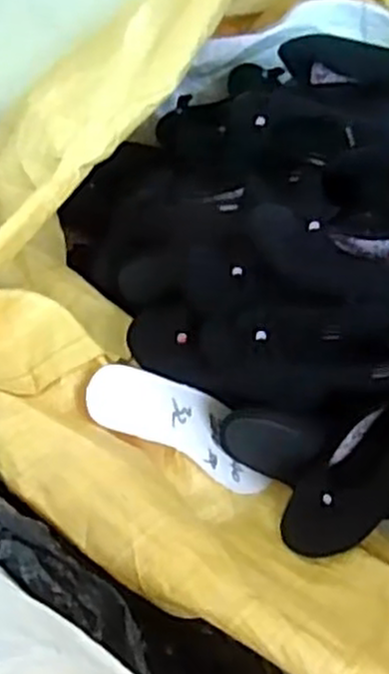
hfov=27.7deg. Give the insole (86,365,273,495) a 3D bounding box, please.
[{"bbox_3d":[-0.011,0.107,0.959,0.249,0.017,0.093,30,59,-17],"label":"insole"}]

